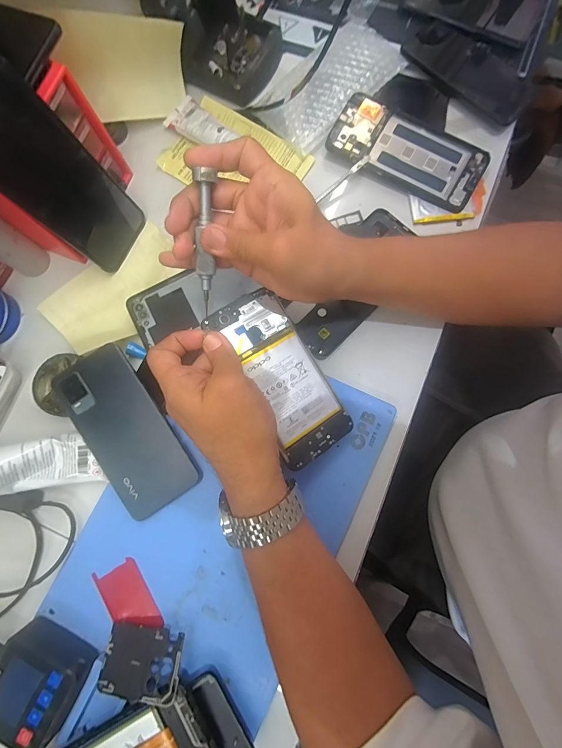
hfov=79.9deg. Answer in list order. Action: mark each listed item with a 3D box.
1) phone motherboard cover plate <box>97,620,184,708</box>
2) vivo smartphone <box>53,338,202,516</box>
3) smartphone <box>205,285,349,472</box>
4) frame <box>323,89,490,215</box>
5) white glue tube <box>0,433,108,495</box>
[{"bbox_3d":[-0.117,0.238,0.278,0.068,0.006,0.047,-1,58,14],"label":"phone motherboard cover plate"},{"bbox_3d":[-0.146,0.054,0.318,0.075,0.006,0.159,-34,88,-5],"label":"vivo smartphone"},{"bbox_3d":[0.002,0.001,0.293,0.069,0.004,0.150,-32,92,-16],"label":"smartphone"},{"bbox_3d":[0.137,-0.243,0.364,0.166,0.009,0.074,30,87,4],"label":"frame"},{"bbox_3d":[-0.240,0.085,0.302,0.137,0.024,0.043,-5,77,-23],"label":"white glue tube"}]

